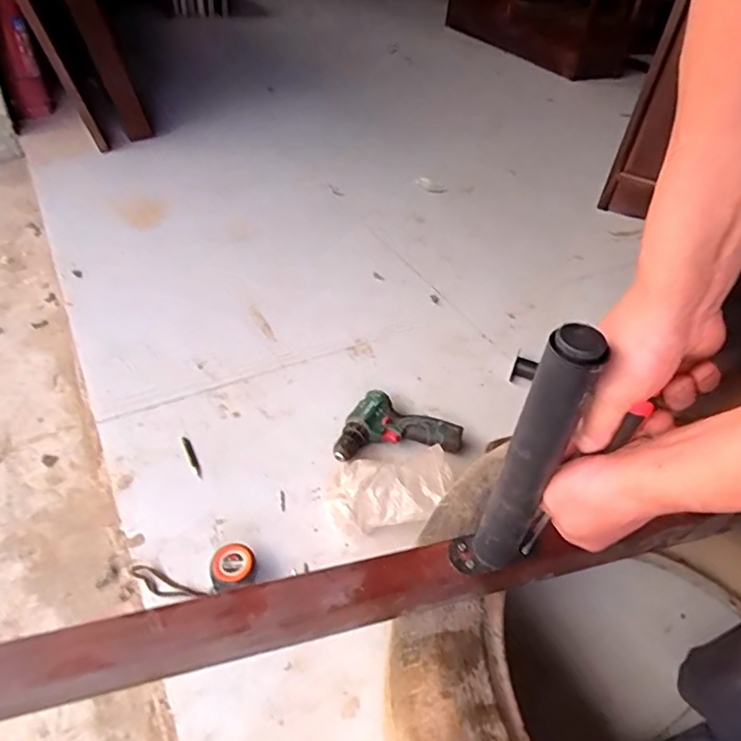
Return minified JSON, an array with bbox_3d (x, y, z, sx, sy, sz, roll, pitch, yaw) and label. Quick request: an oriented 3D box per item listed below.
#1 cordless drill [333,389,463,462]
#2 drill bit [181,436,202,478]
[{"bbox_3d":[0.040,0.094,0.946,0.215,0.051,0.129,-3,43,-10],"label":"cordless drill"},{"bbox_3d":[-0.302,0.144,0.913,0.013,0.010,0.096,-17,47,-23],"label":"drill bit"}]

